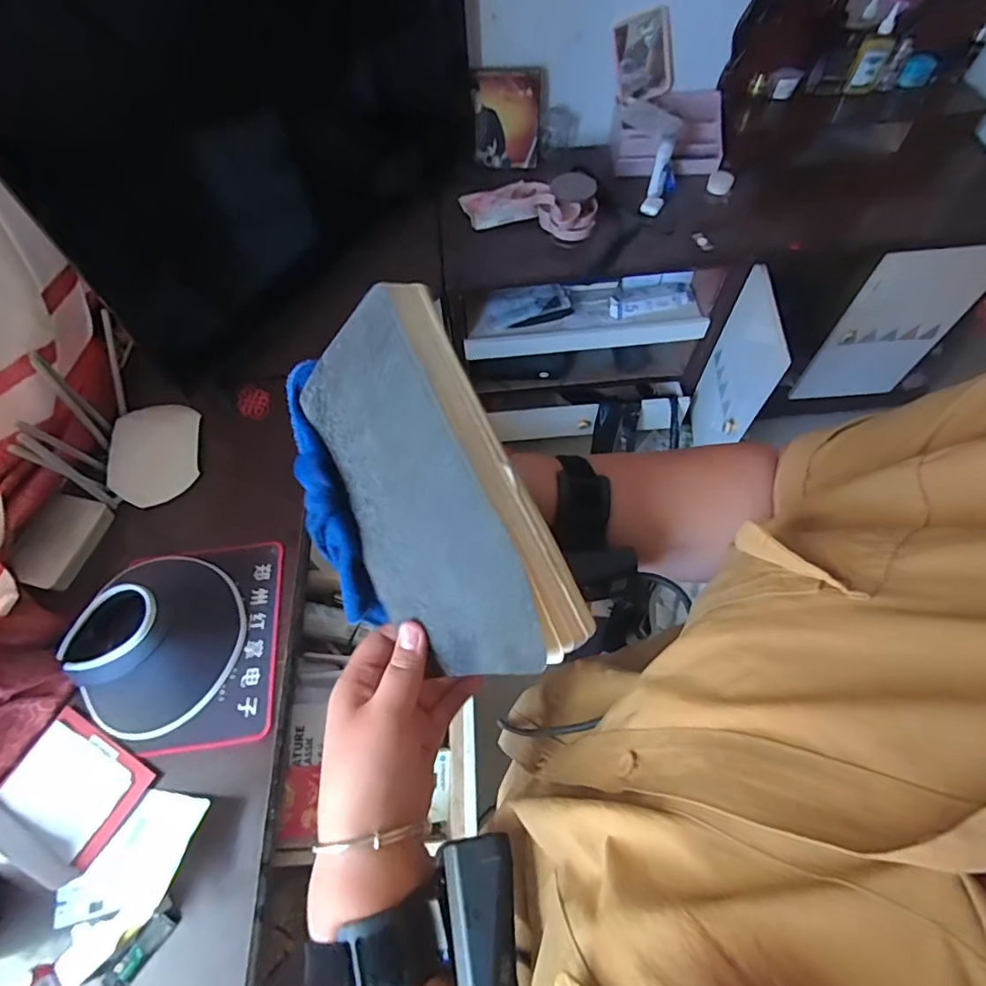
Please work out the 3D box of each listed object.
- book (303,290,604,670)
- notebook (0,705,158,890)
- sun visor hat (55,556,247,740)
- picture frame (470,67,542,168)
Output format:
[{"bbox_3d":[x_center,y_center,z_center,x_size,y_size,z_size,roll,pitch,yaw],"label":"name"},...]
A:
[{"bbox_3d":[-0.041,0.003,0.304,0.027,0.123,0.203,-26,91,-45],"label":"book"},{"bbox_3d":[-0.551,0.380,0.668,0.174,0.039,0.142,23,64,15],"label":"notebook"},{"bbox_3d":[-0.486,0.194,0.732,0.234,0.108,0.238,31,66,18],"label":"sun visor hat"},{"bbox_3d":[0.033,-0.911,1.281,0.159,0.197,0.031,6,52,5],"label":"picture frame"}]

